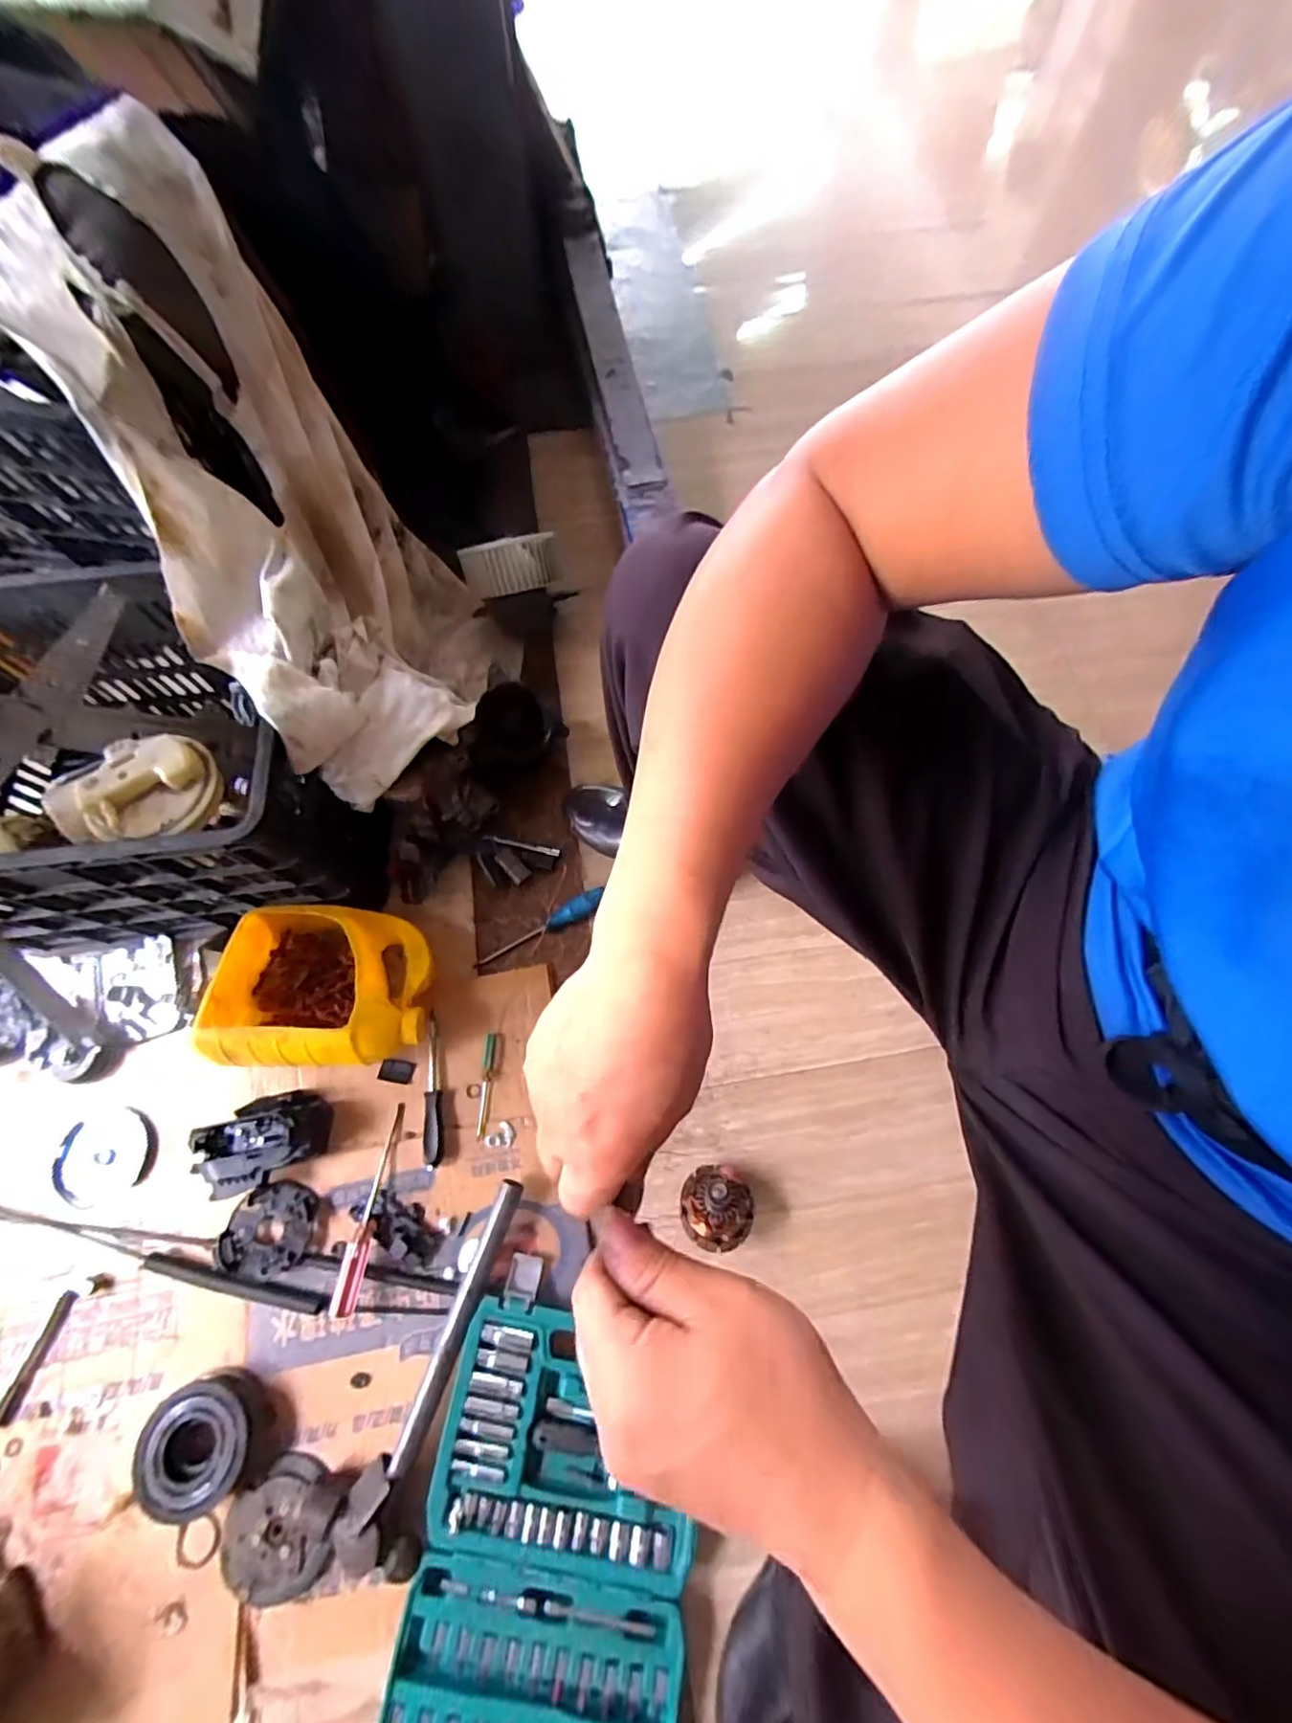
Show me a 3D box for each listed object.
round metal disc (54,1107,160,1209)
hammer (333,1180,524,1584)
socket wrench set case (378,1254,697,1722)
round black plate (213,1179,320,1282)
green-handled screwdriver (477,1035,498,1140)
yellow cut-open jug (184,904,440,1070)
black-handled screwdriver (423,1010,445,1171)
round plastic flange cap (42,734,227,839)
[{"bbox_3d":[-0.630,0.342,0.674,0.112,0.008,0.097,-21,73,-4],"label":"round metal disc"},{"bbox_3d":[-0.195,0.505,0.583,0.082,0.049,0.336,21,75,9],"label":"hammer"},{"bbox_3d":[-0.086,0.647,0.545,0.249,0.032,0.420,8,73,5],"label":"socket wrench set case"},{"bbox_3d":[-0.416,0.403,0.635,0.087,0.020,0.091,-1,73,2],"label":"round black plate"},{"bbox_3d":[-0.191,0.266,0.692,0.014,0.011,0.115,-1,73,2],"label":"green-handled screwdriver"},{"bbox_3d":[-0.372,0.143,0.679,0.227,0.115,0.180,0,70,0],"label":"yellow cut-open jug"},{"bbox_3d":[-0.254,0.267,0.680,0.021,0.020,0.168,-11,73,-1],"label":"black-handled screwdriver"},{"bbox_3d":[-0.486,-0.070,0.559,0.121,0.039,0.112,-7,70,-2],"label":"round plastic flange cap"}]

